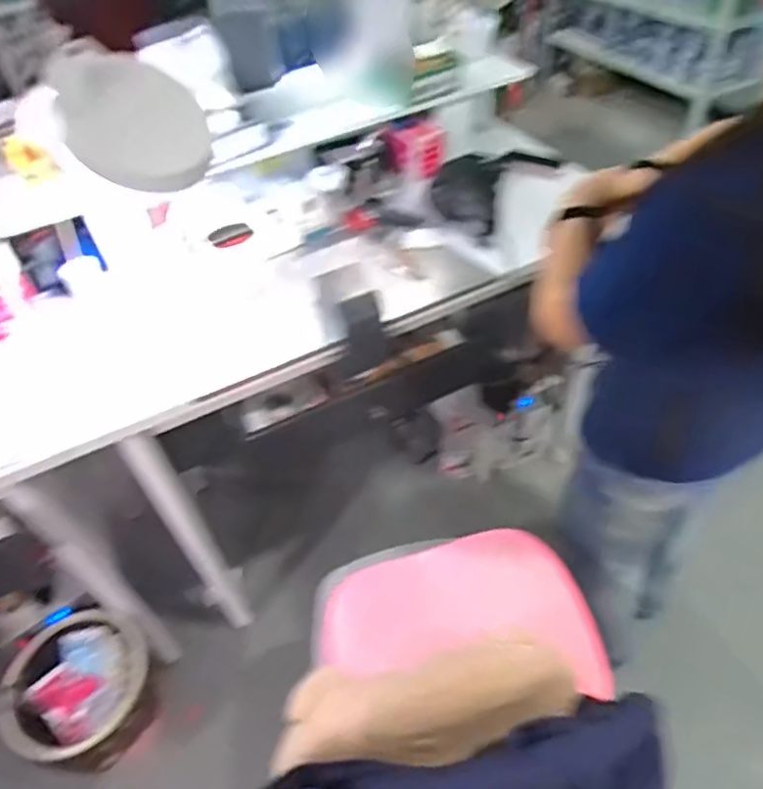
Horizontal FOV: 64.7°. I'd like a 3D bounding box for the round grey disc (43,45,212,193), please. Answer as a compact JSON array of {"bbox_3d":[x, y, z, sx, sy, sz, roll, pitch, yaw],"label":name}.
[{"bbox_3d":[-0.349,-0.391,0.870,0.211,0.197,0.028,-6,-5,-45],"label":"round grey disc"}]

